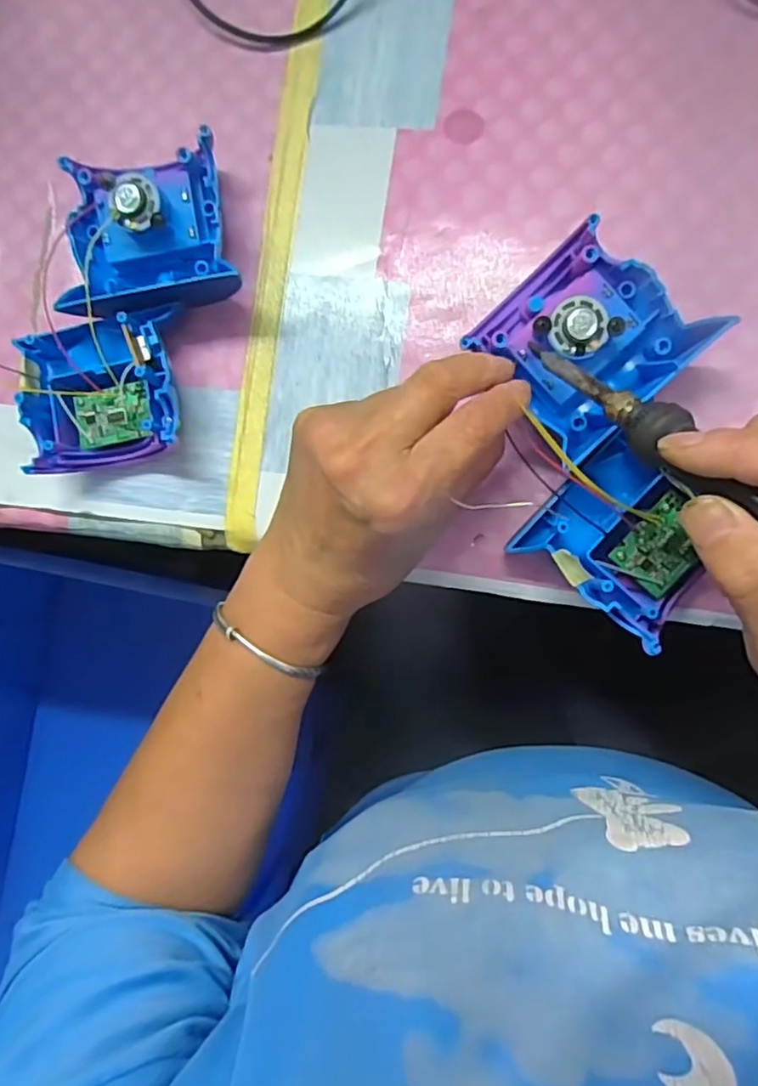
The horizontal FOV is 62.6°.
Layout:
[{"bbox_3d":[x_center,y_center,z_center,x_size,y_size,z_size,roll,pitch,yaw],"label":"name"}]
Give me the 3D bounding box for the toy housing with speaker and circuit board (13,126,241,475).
[{"bbox_3d":[-0.131,-0.125,0.331,0.108,0.040,0.186,11,90,8],"label":"toy housing with speaker and circuit board"}]

